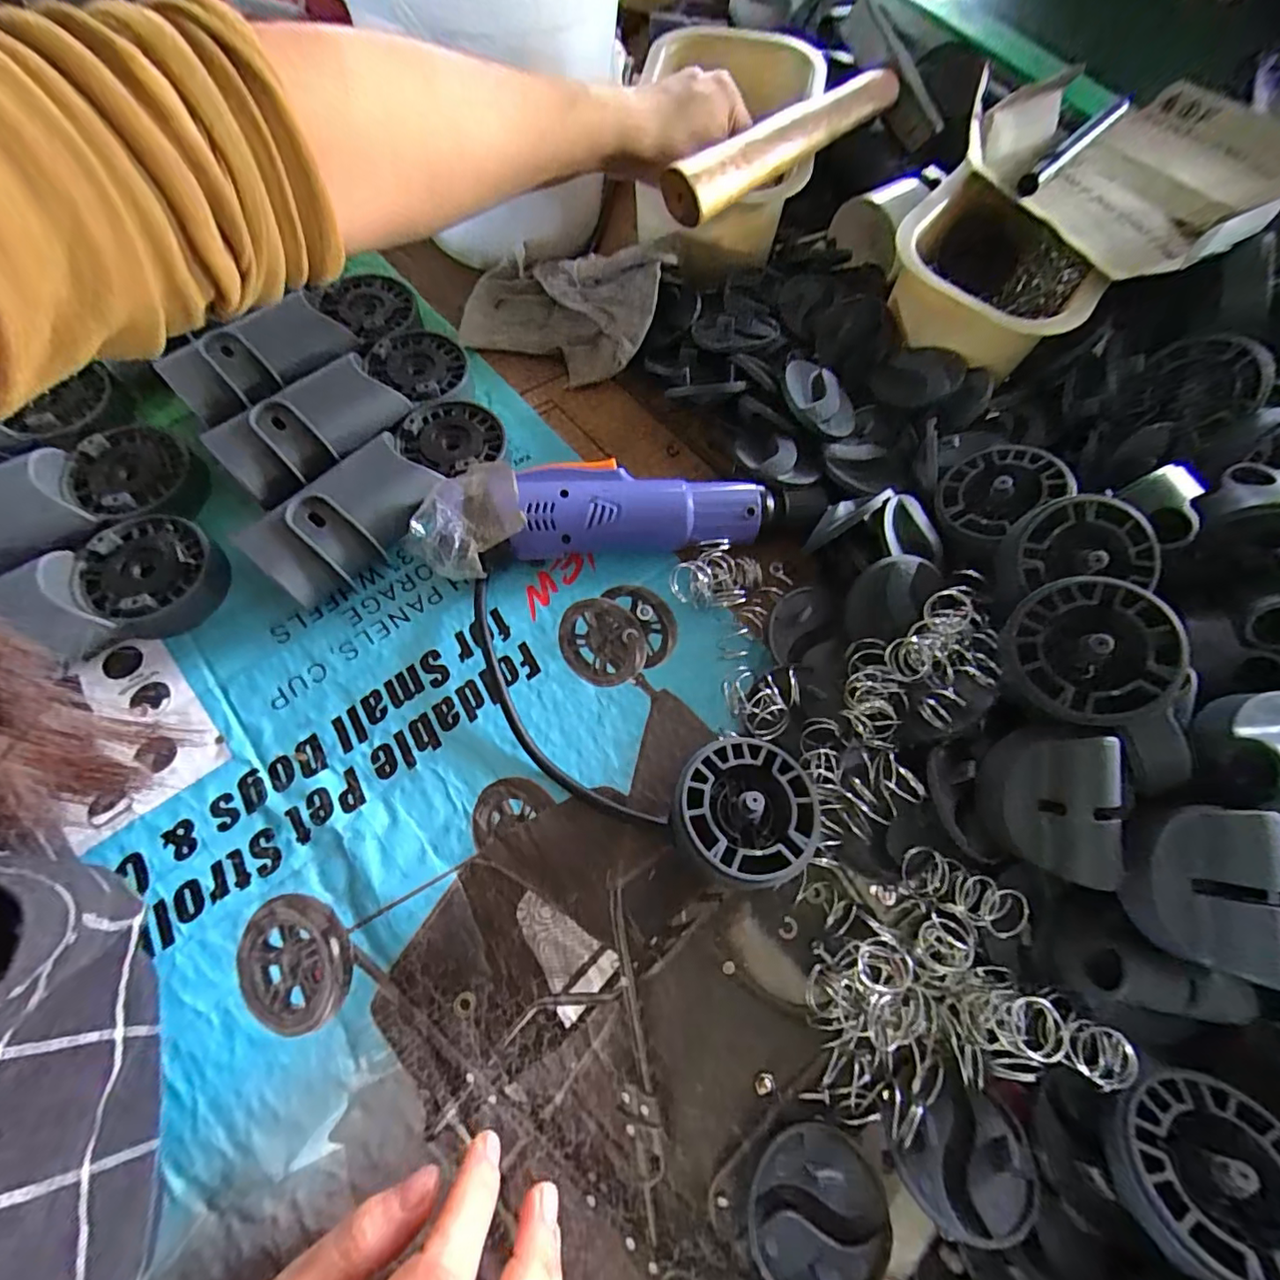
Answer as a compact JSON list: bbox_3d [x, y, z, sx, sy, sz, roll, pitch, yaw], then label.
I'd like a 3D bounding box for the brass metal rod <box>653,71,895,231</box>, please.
[{"bbox_3d":[0.104,-0.328,0.371,0.026,0.025,0.281,36,62,12],"label":"brass metal rod"}]

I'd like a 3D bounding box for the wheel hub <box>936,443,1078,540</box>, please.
[{"bbox_3d":[0.201,-0.085,0.321,0.062,0.013,0.053,-34,56,10],"label":"wheel hub"}]

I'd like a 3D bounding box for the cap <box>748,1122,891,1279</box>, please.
[{"bbox_3d":[0.072,0.233,0.232,0.056,0.017,0.056,1,69,-3],"label":"cap"}]

